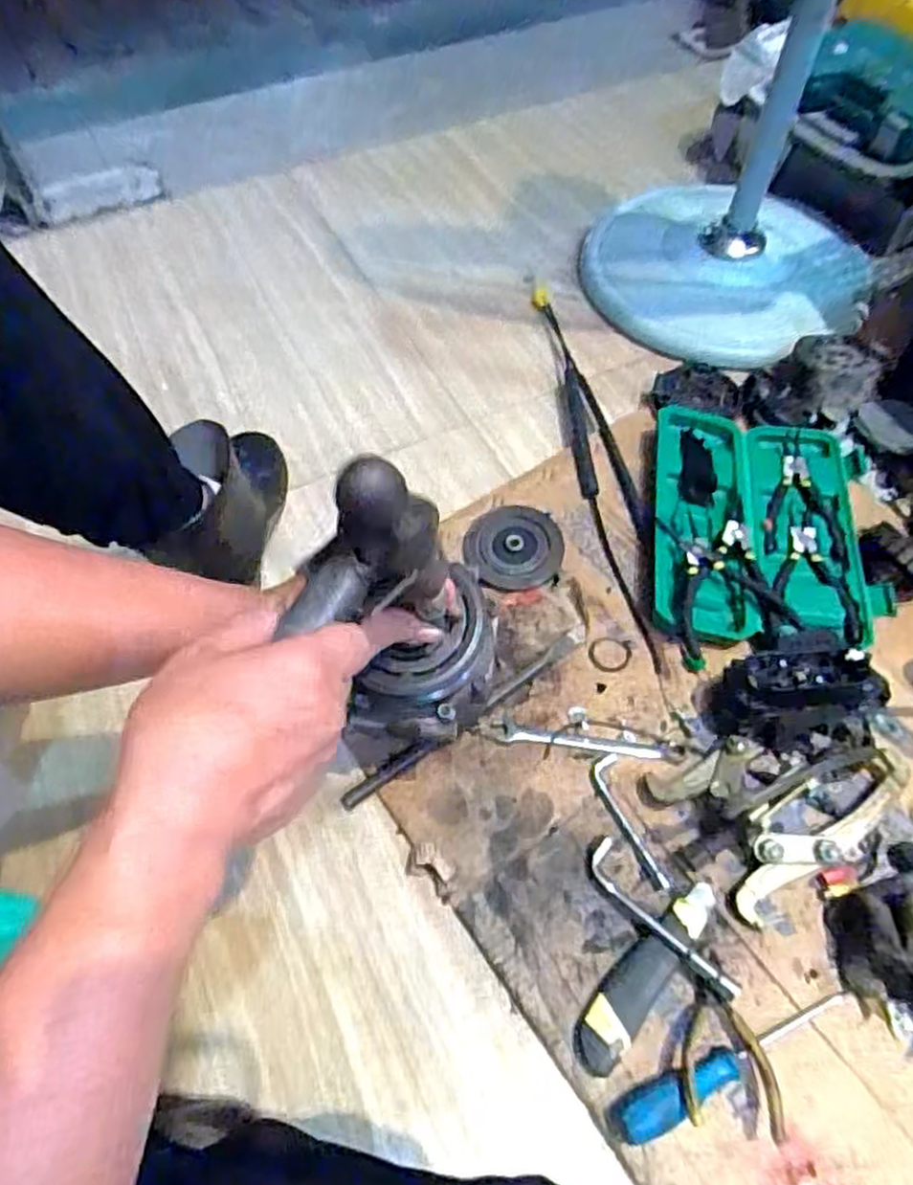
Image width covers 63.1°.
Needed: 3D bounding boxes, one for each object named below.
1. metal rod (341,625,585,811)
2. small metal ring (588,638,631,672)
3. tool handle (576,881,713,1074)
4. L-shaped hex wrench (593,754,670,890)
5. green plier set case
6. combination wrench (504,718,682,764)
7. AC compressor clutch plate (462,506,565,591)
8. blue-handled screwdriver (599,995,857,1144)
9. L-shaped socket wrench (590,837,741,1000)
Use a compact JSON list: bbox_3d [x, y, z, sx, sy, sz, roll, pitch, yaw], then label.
[{"bbox_3d":[0.016,0.113,0.702,0.287,0.011,0.017,-34,62,-20],"label":"metal rod"},{"bbox_3d":[0.154,0.062,0.742,0.045,0.004,0.040,5,57,5],"label":"small metal ring"},{"bbox_3d":[0.147,0.288,0.570,0.035,0.022,0.164,37,64,23],"label":"tool handle"},{"bbox_3d":[0.147,0.197,0.641,0.026,0.005,0.117,-13,57,-8],"label":"L-shaped hex wrench"},{"bbox_3d":[0.330,-0.073,0.803,0.232,0.043,0.330,9,57,7],"label":"green plier set case"},{"bbox_3d":[0.126,0.138,0.687,0.164,0.004,0.020,7,57,6],"label":"combination wrench"},{"bbox_3d":[0.062,-0.052,0.808,0.106,0.017,0.105,-1,56,1],"label":"AC compressor clutch plate"},{"bbox_3d":[0.201,0.338,0.535,0.201,0.023,0.028,-20,58,-12],"label":"blue-handled screwdriver"},{"bbox_3d":[0.156,0.259,0.585,0.030,0.029,0.142,-31,61,-18],"label":"L-shaped socket wrench"}]

